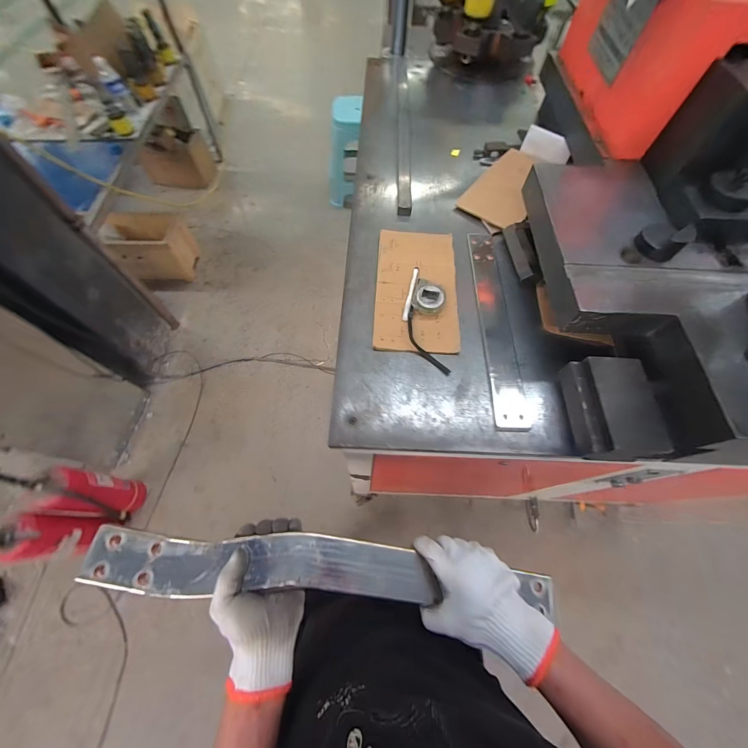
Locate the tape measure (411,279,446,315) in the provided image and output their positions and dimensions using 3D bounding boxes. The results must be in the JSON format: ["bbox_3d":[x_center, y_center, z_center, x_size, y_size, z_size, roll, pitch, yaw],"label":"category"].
[{"bbox_3d":[0.113,-0.155,0.639,0.065,0.027,0.062,15,64,6],"label":"tape measure"}]

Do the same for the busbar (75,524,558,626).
[{"bbox_3d":[-0.046,0.243,0.391,0.563,0.018,0.068,7,63,-6],"label":"busbar"}]

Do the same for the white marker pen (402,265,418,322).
[{"bbox_3d":[0.077,-0.172,0.654,0.012,0.011,0.141,13,63,5],"label":"white marker pen"}]

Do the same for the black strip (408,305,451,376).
[{"bbox_3d":[0.093,-0.062,0.608,0.040,0.022,0.153,-23,66,-13],"label":"black strip"}]

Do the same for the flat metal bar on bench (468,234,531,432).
[{"bbox_3d":[0.246,-0.119,0.648,0.057,0.008,0.476,2,63,-1],"label":"flat metal bar on bench"}]

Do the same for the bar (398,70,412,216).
[{"bbox_3d":[0.091,-0.724,0.939,0.040,0.020,0.711,2,63,0],"label":"bar"}]

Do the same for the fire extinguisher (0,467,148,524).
[{"bbox_3d":[-0.966,0.404,1.056,0.128,0.445,0.143,3,64,1],"label":"fire extinguisher"}]

